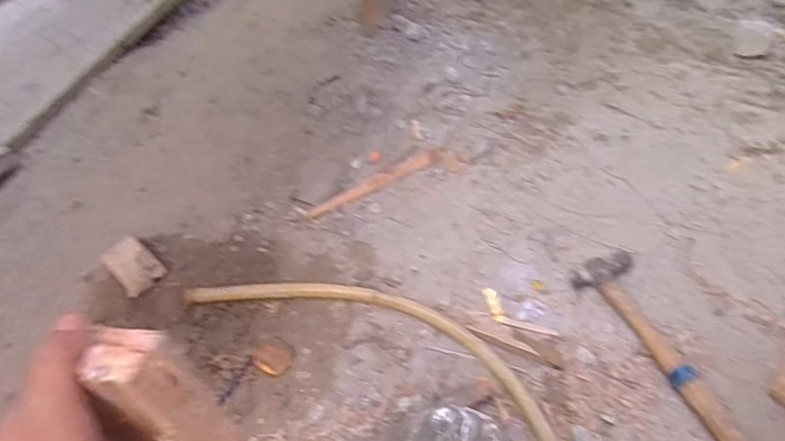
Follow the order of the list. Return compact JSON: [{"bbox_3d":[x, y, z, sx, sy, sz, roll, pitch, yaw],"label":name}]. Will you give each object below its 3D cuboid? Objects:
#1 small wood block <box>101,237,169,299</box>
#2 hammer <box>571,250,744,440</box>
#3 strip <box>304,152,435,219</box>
[{"bbox_3d":[-0.397,0.064,0.854,0.102,0.022,0.063,37,61,26],"label":"small wood block"},{"bbox_3d":[0.376,0.176,0.746,0.088,0.030,0.335,-20,54,-15],"label":"hammer"},{"bbox_3d":[-0.034,-0.062,0.961,0.252,0.005,0.033,-28,57,-20],"label":"strip"}]

